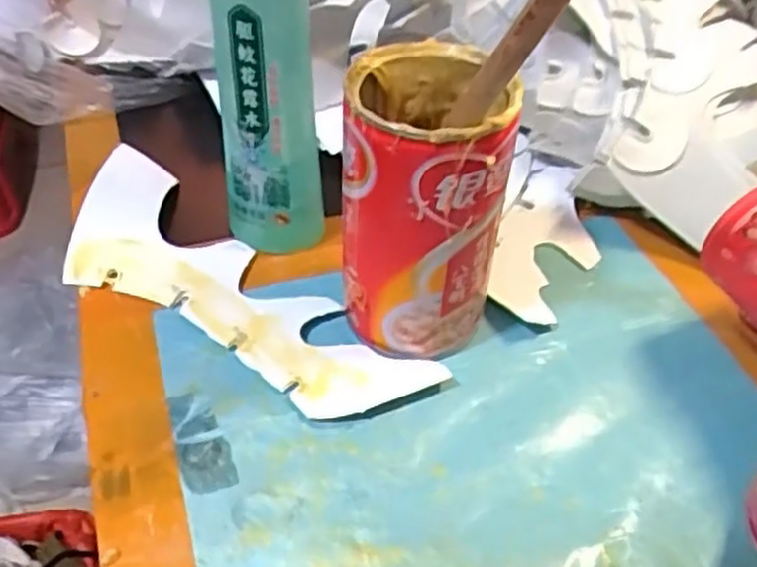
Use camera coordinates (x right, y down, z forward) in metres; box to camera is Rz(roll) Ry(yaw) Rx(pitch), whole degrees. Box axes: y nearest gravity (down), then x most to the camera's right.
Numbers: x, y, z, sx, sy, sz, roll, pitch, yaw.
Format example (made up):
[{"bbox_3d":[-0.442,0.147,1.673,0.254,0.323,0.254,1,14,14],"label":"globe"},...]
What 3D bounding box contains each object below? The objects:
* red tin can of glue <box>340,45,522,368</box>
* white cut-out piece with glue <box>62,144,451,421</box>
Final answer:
[{"bbox_3d":[0.016,-0.028,0.316,0.063,0.121,0.063,0,46,0],"label":"red tin can of glue"},{"bbox_3d":[-0.077,0.004,0.362,0.214,0.011,0.071,35,61,26],"label":"white cut-out piece with glue"}]

